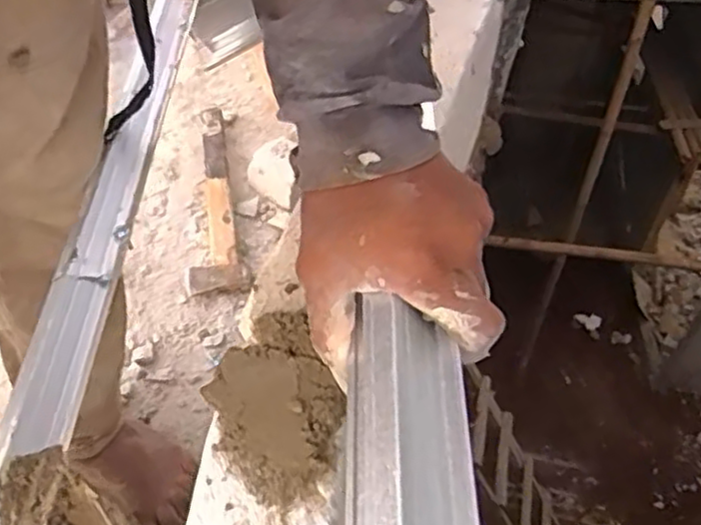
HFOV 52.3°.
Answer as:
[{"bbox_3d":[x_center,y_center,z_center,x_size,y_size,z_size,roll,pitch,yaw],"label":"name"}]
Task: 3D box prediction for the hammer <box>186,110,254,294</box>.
[{"bbox_3d":[-0.212,-0.099,1.070,0.082,0.039,0.347,-9,51,-7],"label":"hammer"}]

